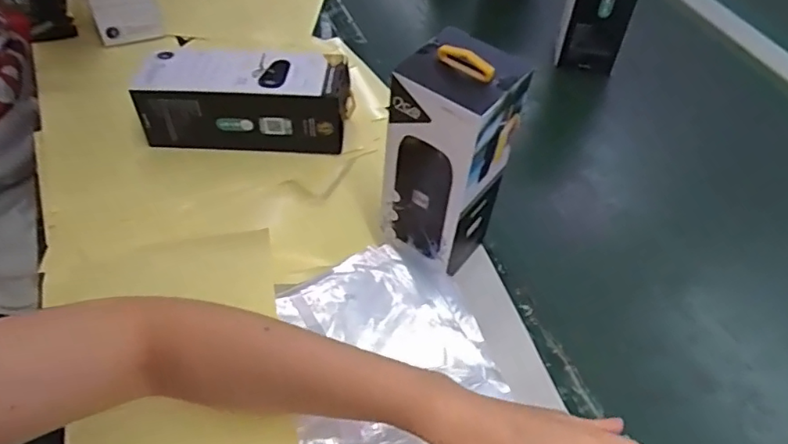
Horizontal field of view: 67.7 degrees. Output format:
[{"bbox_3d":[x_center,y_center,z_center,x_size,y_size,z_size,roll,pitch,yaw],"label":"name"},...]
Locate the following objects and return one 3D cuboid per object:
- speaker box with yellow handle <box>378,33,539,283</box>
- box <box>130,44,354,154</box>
[{"bbox_3d":[0.040,-0.055,0.471,0.087,0.191,0.077,31,56,22],"label":"speaker box with yellow handle"},{"bbox_3d":[-0.148,-0.126,0.597,0.207,0.070,0.084,2,50,0],"label":"box"}]

